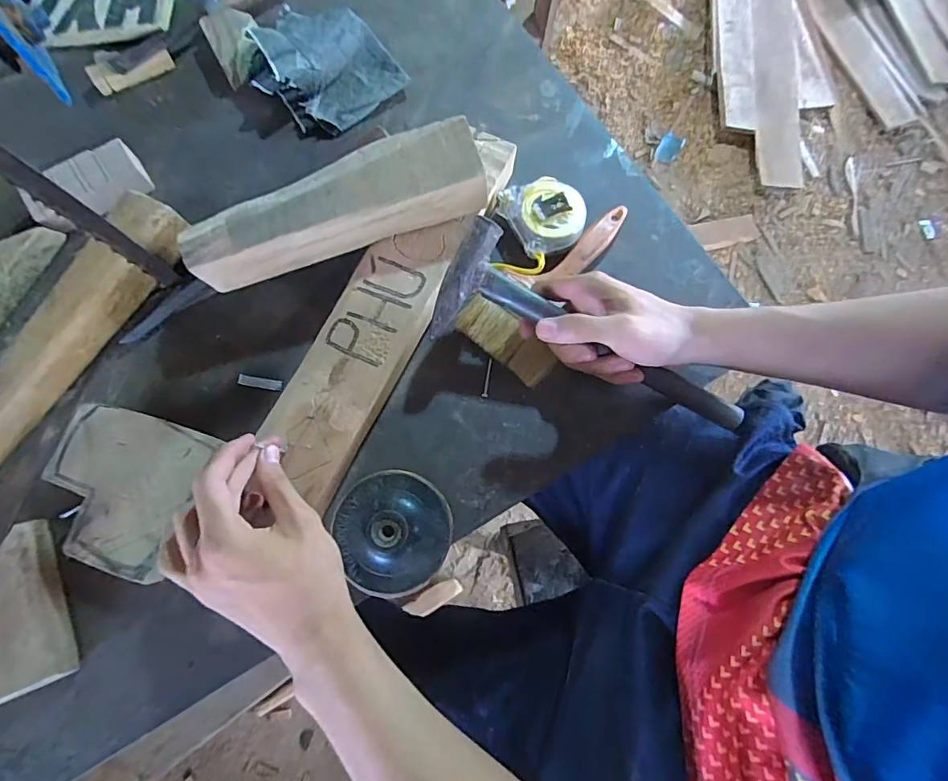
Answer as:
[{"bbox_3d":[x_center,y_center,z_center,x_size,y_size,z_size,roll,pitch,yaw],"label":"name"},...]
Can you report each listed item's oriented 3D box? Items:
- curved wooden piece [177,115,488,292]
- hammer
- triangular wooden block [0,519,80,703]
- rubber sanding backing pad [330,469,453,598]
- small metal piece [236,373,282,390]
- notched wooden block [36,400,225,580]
[{"bbox_3d":[-0.111,-0.152,0.399,0.245,0.045,0.071,-19,76,-8],"label":"curved wooden piece"},{"bbox_3d":[0.102,-0.035,0.392,0.269,0.035,0.082,25,74,-10],"label":"hammer"},{"bbox_3d":[-0.340,0.161,0.341,0.094,0.023,0.108,-22,76,-8],"label":"triangular wooden block"},{"bbox_3d":[-0.060,0.104,0.368,0.082,0.029,0.088,-22,76,-8],"label":"rubber sanding backing pad"},{"bbox_3d":[-0.177,-0.007,0.405,0.036,0.004,0.009,9,74,0],"label":"small metal piece"},{"bbox_3d":[-0.265,0.073,0.371,0.112,0.022,0.109,18,74,3],"label":"notched wooden block"}]

